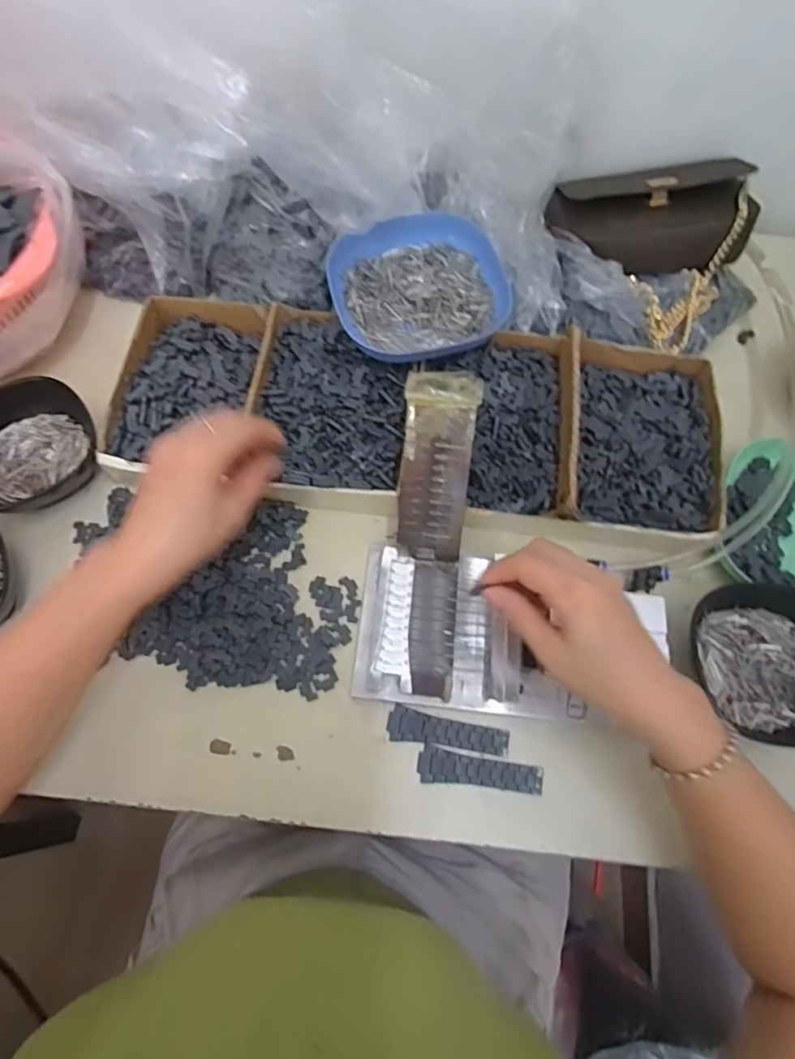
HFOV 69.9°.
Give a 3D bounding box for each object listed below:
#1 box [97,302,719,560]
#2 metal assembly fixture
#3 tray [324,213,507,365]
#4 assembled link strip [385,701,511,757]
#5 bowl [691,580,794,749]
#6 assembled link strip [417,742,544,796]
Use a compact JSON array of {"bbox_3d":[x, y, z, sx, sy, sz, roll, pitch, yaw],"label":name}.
[{"bbox_3d":[0.014,-0.094,0.462,0.484,0.045,0.191,6,68,1],"label":"box"},{"bbox_3d":[0.052,0.073,0.417,0.156,0.026,0.109,7,68,2],"label":"metal assembly fixture"},{"bbox_3d":[0.018,-0.205,0.484,0.144,0.030,0.135,-4,69,-3],"label":"tray"},{"bbox_3d":[0.036,0.145,0.406,0.085,0.004,0.023,11,69,3],"label":"assembled link strip"},{"bbox_3d":[0.261,0.094,0.405,0.098,0.048,0.108,5,68,1],"label":"bowl"},{"bbox_3d":[0.058,0.169,0.394,0.085,0.004,0.023,11,69,3],"label":"assembled link strip"}]

